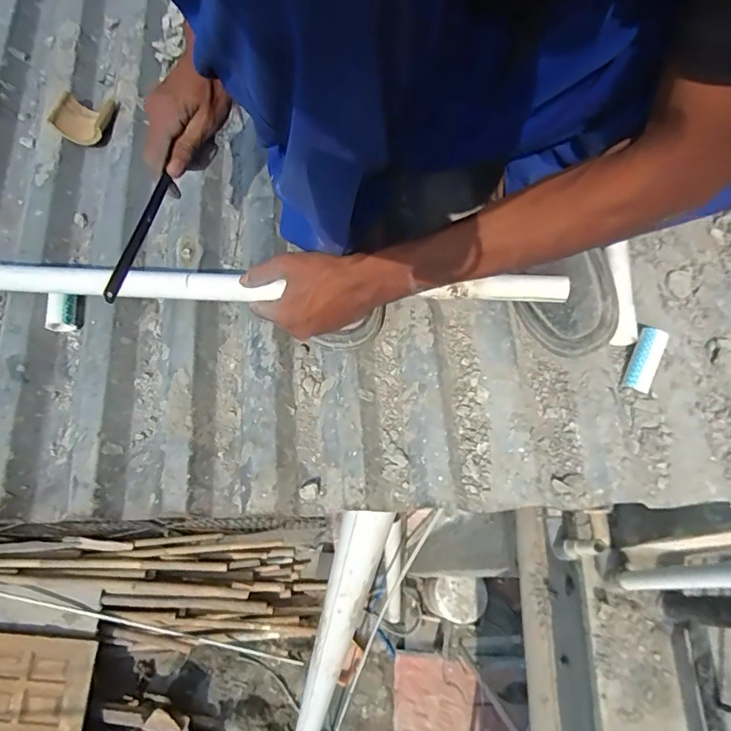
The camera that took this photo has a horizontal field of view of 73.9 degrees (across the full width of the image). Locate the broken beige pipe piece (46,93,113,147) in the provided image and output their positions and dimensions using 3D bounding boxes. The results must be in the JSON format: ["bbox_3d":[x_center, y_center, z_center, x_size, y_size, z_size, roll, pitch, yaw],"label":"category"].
[{"bbox_3d":[-0.346,-0.302,0.595,0.064,0.026,0.061,11,65,2],"label":"broken beige pipe piece"}]

